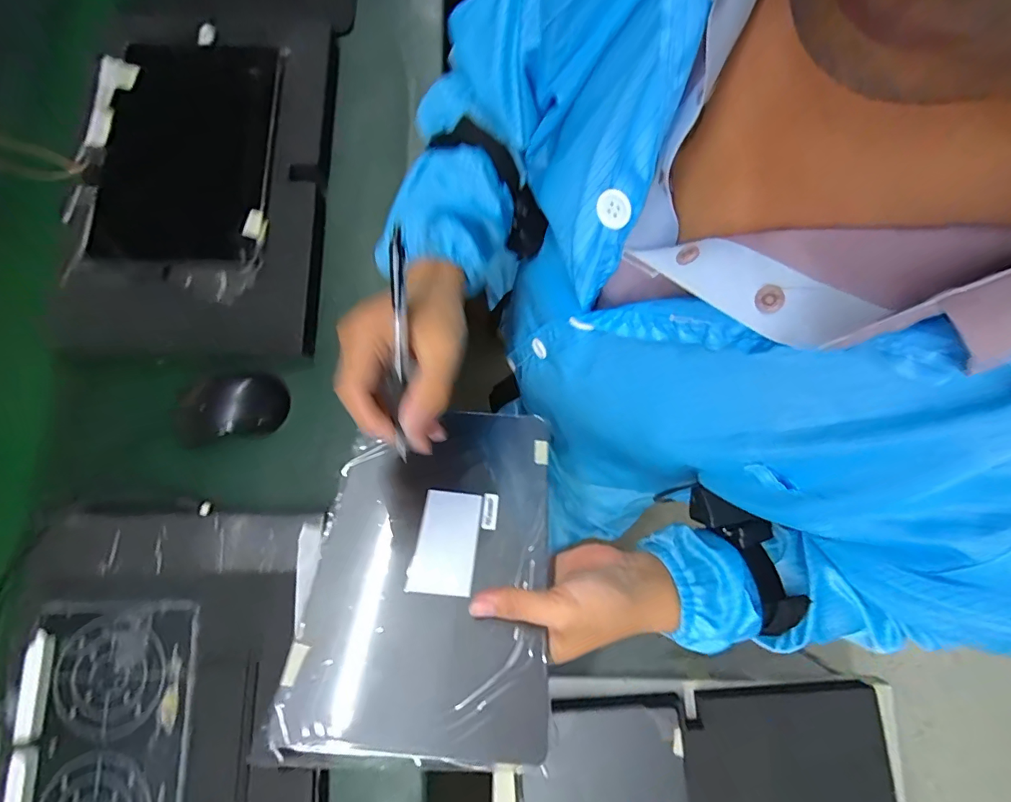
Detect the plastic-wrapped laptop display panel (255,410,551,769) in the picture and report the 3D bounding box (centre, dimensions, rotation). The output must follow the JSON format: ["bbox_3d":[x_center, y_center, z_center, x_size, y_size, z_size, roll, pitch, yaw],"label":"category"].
[{"bbox_3d":[-0.056,0.113,0.353,0.174,0.010,0.257,4,50,-1],"label":"plastic-wrapped laptop display panel"}]

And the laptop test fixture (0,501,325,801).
[{"bbox_3d":[-0.284,0.290,0.385,0.252,0.031,0.391,0,79,1],"label":"laptop test fixture"}]

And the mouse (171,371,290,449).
[{"bbox_3d":[-0.270,0.008,0.459,0.101,0.034,0.070,-9,79,0],"label":"mouse"}]

